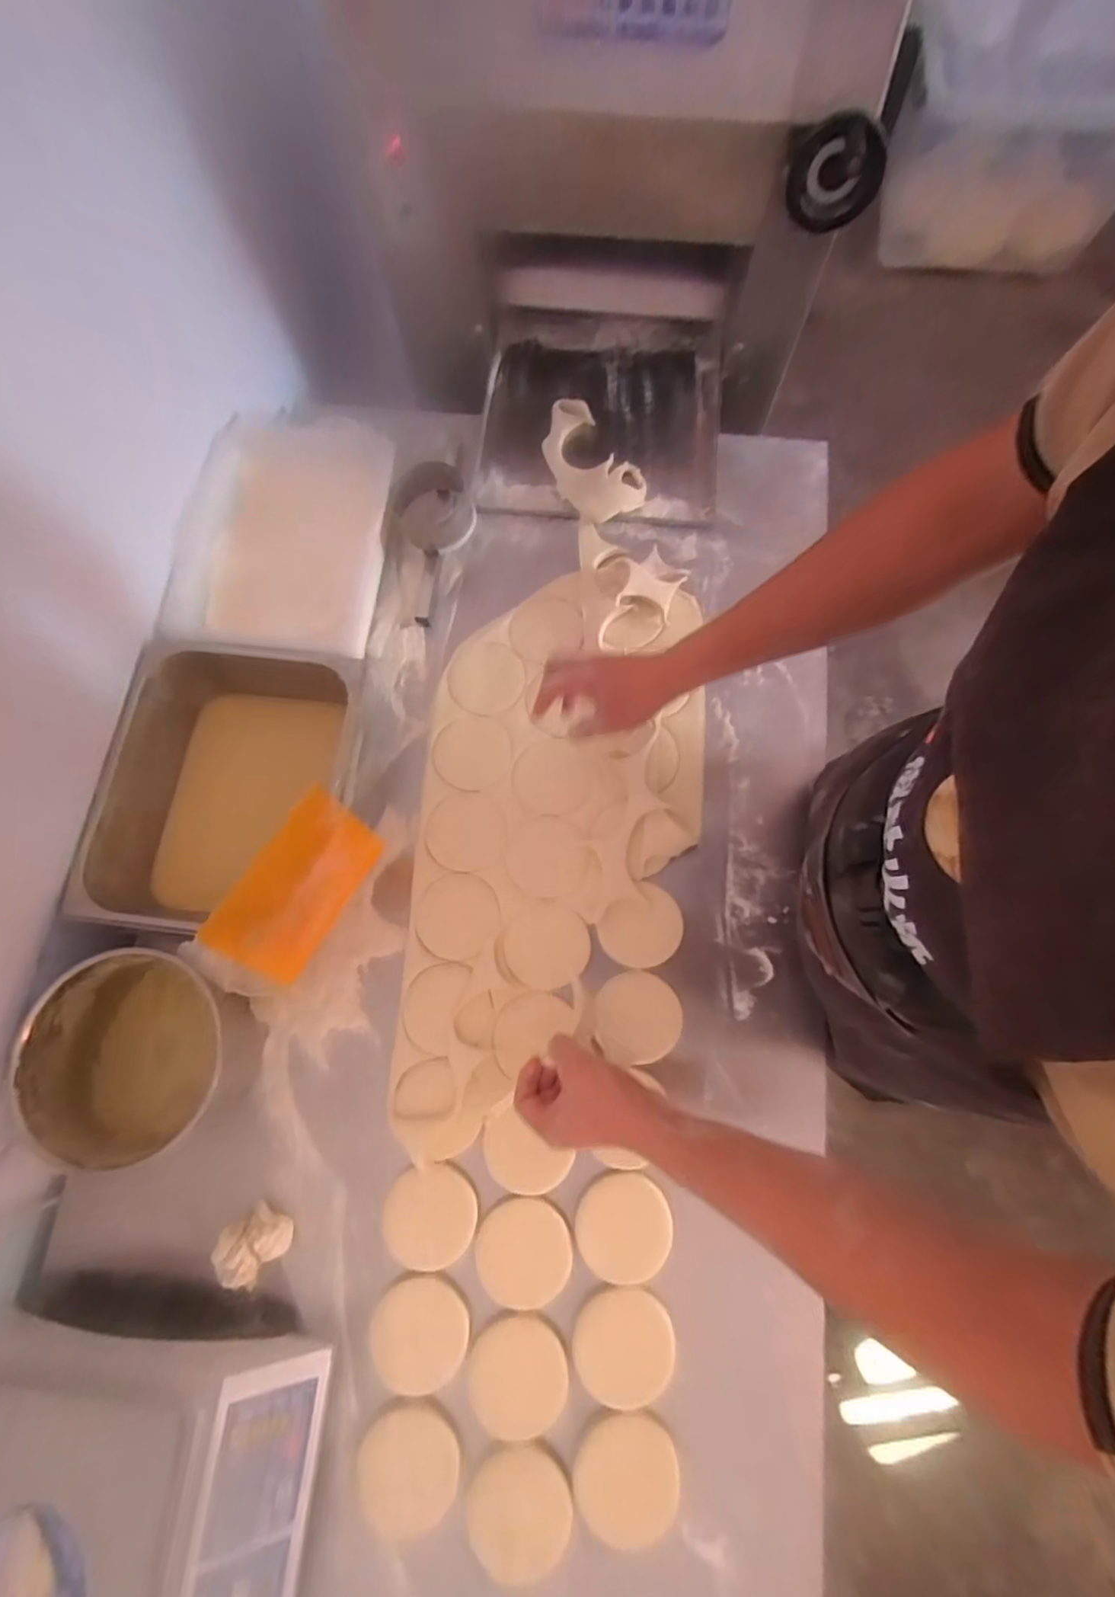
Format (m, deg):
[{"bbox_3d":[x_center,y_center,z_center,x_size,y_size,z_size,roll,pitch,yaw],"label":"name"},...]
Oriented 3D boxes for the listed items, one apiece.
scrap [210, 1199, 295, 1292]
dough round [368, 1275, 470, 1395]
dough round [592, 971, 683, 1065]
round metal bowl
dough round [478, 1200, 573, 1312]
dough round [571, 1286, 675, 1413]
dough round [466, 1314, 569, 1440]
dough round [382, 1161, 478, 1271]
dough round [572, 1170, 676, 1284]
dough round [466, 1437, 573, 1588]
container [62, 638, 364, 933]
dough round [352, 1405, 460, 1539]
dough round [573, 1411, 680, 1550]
[{"bbox_3d":[-0.306,0.449,0.617,0.059,0.053,0.069,41,79,11],"label":"scrap"},{"bbox_3d":[-0.136,0.525,0.600,0.090,0.004,0.096,-1,75,2],"label":"dough round"},{"bbox_3d":[0.085,0.232,0.653,0.094,0.005,0.090,4,61,-7],"label":"dough round"},{"bbox_3d":[-0.419,0.254,0.619,0.200,0.127,0.184,-1,75,2],"label":"round metal bowl"},{"bbox_3d":[-0.034,0.457,0.616,0.093,0.004,0.094,-1,75,2],"label":"dough round"},{"bbox_3d":[0.065,0.534,0.594,0.095,0.004,0.095,-1,75,2],"label":"dough round"},{"bbox_3d":[-0.038,0.557,0.591,0.092,0.004,0.094,-1,75,2],"label":"dough round"},{"bbox_3d":[-0.132,0.429,0.630,0.099,0.009,0.089,-40,77,-9],"label":"dough round"},{"bbox_3d":[0.067,0.435,0.622,0.095,0.007,0.097,-1,75,2],"label":"dough round"},{"bbox_3d":[-0.035,0.649,0.557,0.091,0.011,0.092,-1,75,2],"label":"dough round"},{"bbox_3d":[-0.370,-0.009,0.707,0.251,0.097,0.324,6,75,4],"label":"container"},{"bbox_3d":[-0.139,0.629,0.571,0.092,0.005,0.093,-1,75,2],"label":"dough round"},{"bbox_3d":[0.063,0.627,0.561,0.091,0.014,0.091,-1,75,2],"label":"dough round"}]

